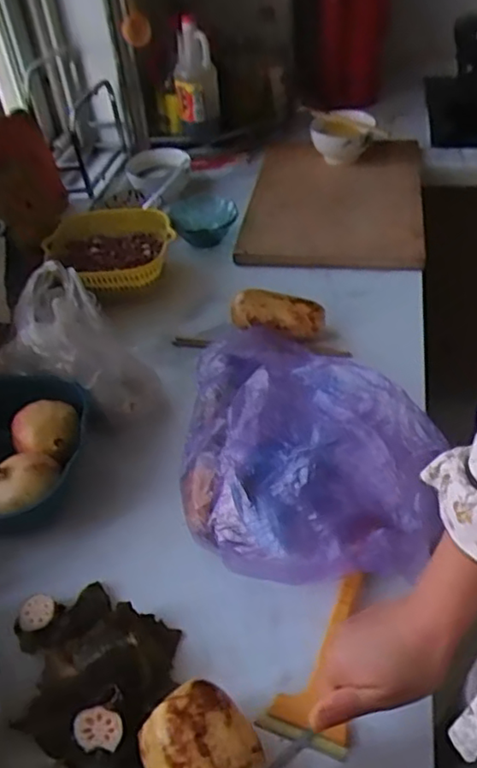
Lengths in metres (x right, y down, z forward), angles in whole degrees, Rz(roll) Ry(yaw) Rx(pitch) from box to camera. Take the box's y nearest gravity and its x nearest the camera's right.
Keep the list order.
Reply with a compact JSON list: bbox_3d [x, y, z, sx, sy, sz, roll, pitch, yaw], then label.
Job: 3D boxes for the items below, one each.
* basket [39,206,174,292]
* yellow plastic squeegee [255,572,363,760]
[{"bbox_3d":[-0.194,-0.201,0.964,0.189,0.091,0.150,-14,45,-8],"label":"basket"},{"bbox_3d":[0.082,0.244,0.560,0.074,0.026,0.155,16,54,21],"label":"yellow plastic squeegee"}]

